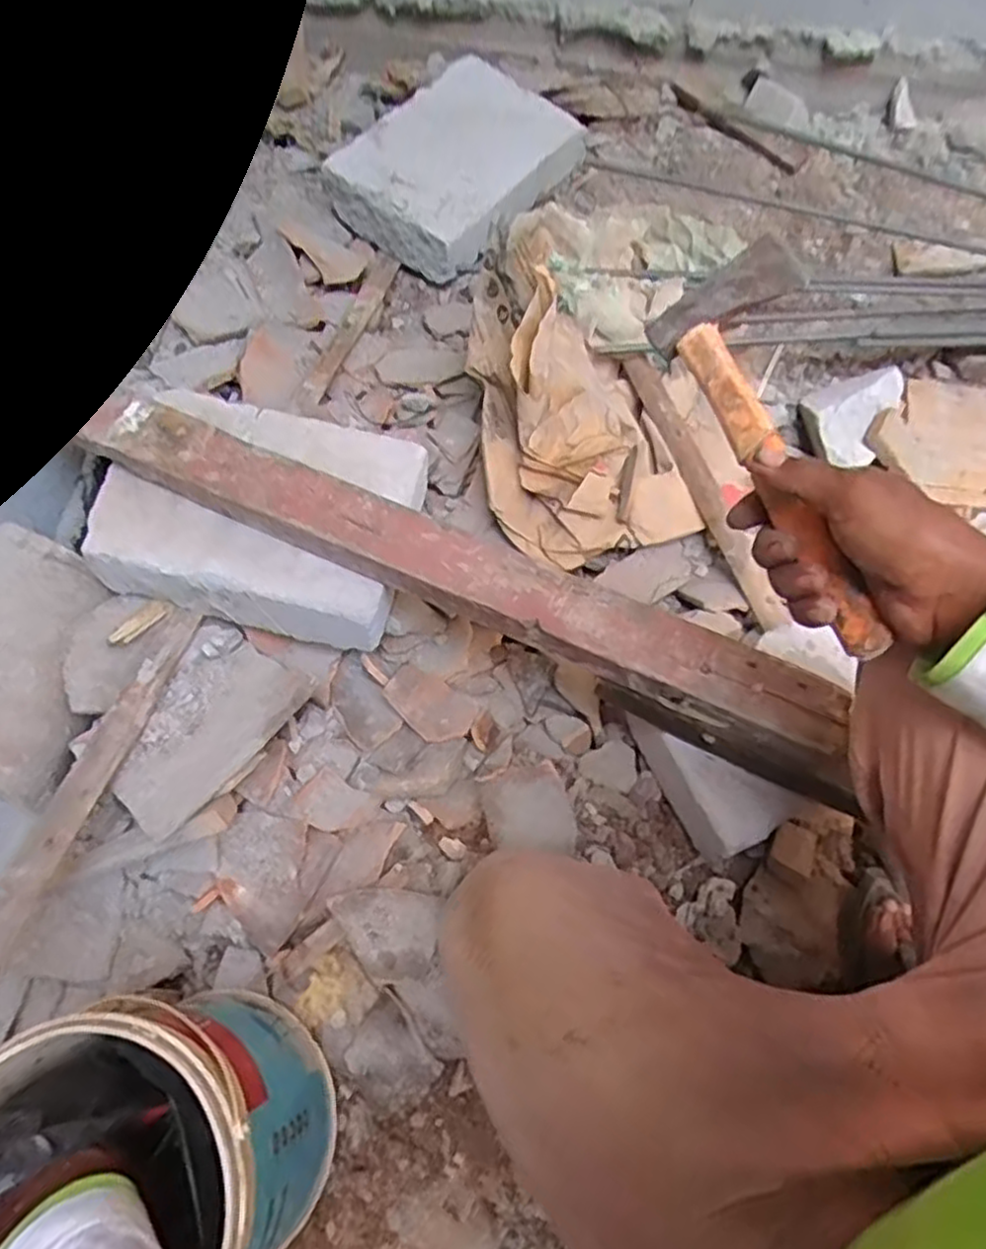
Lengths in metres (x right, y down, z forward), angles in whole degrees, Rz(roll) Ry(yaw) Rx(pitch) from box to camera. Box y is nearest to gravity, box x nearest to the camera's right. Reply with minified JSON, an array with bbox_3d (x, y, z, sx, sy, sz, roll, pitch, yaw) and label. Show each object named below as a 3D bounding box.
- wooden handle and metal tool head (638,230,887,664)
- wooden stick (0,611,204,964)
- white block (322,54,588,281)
[{"bbox_3d":[0.167,-0.106,0.423,0.077,0.041,0.260,-12,68,-5],"label":"wooden handle and metal tool head"},{"bbox_3d":[-0.323,0.129,0.575,0.031,0.017,0.343,14,54,4],"label":"wooden stick"},{"bbox_3d":[-0.038,-0.635,0.994,0.230,0.072,0.340,32,73,10],"label":"white block"}]

